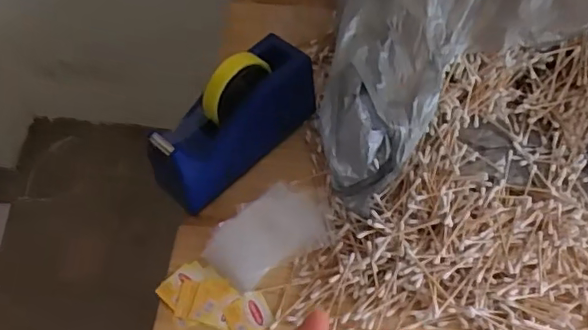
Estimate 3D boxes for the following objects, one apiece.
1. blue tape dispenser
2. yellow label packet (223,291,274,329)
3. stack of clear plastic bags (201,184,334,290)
[{"bbox_3d":[-0.066,-0.052,0.639,0.072,0.103,0.207,38,65,24],"label":"blue tape dispenser"},{"bbox_3d":[-0.046,0.153,0.584,0.043,0.005,0.042,-23,58,-13],"label":"yellow label packet"},{"bbox_3d":[-0.025,0.071,0.620,0.139,0.020,0.078,-28,81,-19],"label":"stack of clear plastic bags"}]

